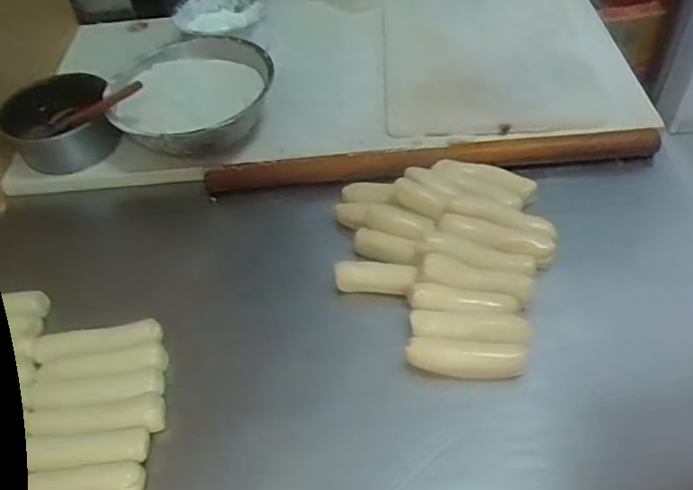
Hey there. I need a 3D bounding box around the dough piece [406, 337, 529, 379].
[{"bbox_3d":[0.106,0.100,0.556,0.103,0.018,0.030,2,48,6],"label":"dough piece"}]

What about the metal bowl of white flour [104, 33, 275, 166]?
[{"bbox_3d":[-0.185,-0.174,0.775,0.188,0.073,0.178,-2,48,2],"label":"metal bowl of white flour"}]

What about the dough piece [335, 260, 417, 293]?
[{"bbox_3d":[0.029,0.032,0.626,0.078,0.022,0.024,4,48,8],"label":"dough piece"}]

